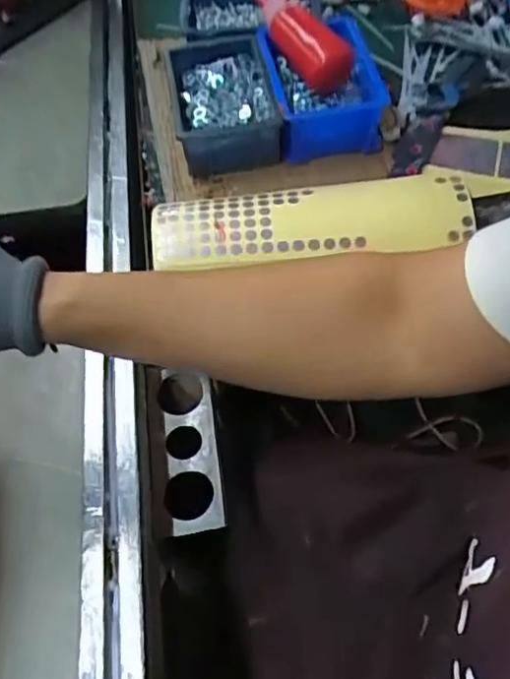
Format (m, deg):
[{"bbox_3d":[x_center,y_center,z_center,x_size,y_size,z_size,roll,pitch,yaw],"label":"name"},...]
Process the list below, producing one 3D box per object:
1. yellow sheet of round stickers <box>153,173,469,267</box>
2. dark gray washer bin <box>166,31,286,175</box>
[{"bbox_3d":[0.049,-0.104,0.542,0.267,0.014,0.078,-6,56,-2],"label":"yellow sheet of round stickers"},{"bbox_3d":[-0.032,-0.226,0.603,0.094,0.048,0.158,-8,56,-3],"label":"dark gray washer bin"}]

